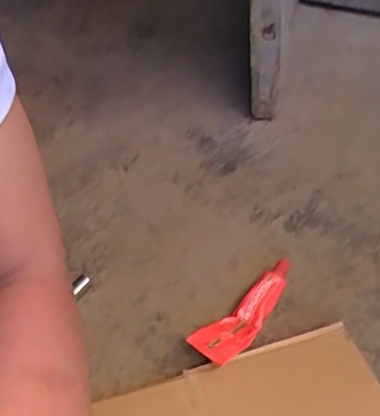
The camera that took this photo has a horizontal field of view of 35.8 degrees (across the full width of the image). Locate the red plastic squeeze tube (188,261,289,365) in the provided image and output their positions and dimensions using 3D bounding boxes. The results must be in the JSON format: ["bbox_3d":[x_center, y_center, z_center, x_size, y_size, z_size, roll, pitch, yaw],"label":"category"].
[{"bbox_3d":[0.057,0.101,0.575,0.040,0.031,0.141,23,48,30],"label":"red plastic squeeze tube"}]

